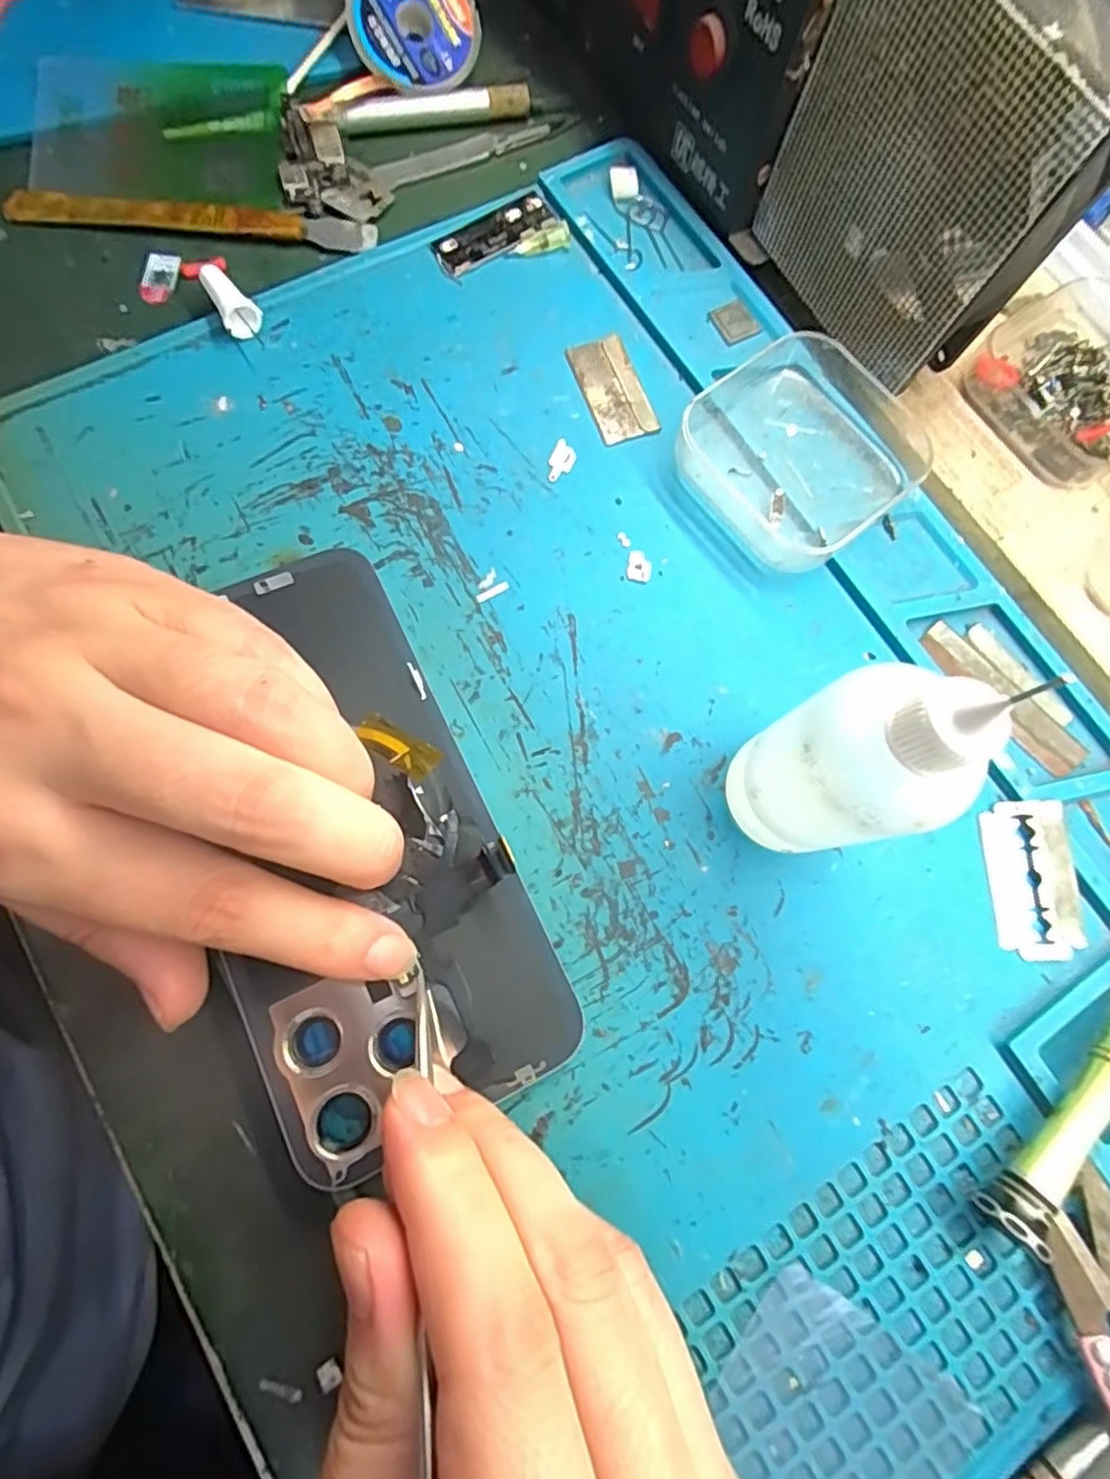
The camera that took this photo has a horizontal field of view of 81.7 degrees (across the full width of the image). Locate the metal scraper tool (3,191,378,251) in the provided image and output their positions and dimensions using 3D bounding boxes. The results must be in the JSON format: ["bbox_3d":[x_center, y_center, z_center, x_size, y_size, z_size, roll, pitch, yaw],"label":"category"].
[{"bbox_3d":[-0.121,-0.177,0.216,0.118,0.008,0.011,3,76,-2],"label":"metal scraper tool"}]

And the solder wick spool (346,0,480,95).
[{"bbox_3d":[-0.049,-0.254,0.228,0.044,0.009,0.042,-2,102,-8],"label":"solder wick spool"}]

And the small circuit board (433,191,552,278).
[{"bbox_3d":[-0.021,-0.175,0.222,0.043,0.004,0.016,-30,80,-10],"label":"small circuit board"}]

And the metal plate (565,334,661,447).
[{"bbox_3d":[0.019,-0.115,0.210,0.019,0.004,0.038,-19,78,-8],"label":"metal plate"}]

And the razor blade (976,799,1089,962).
[{"bbox_3d":[0.133,0.039,0.179,0.022,0.004,0.042,-4,79,9],"label":"razor blade"}]

